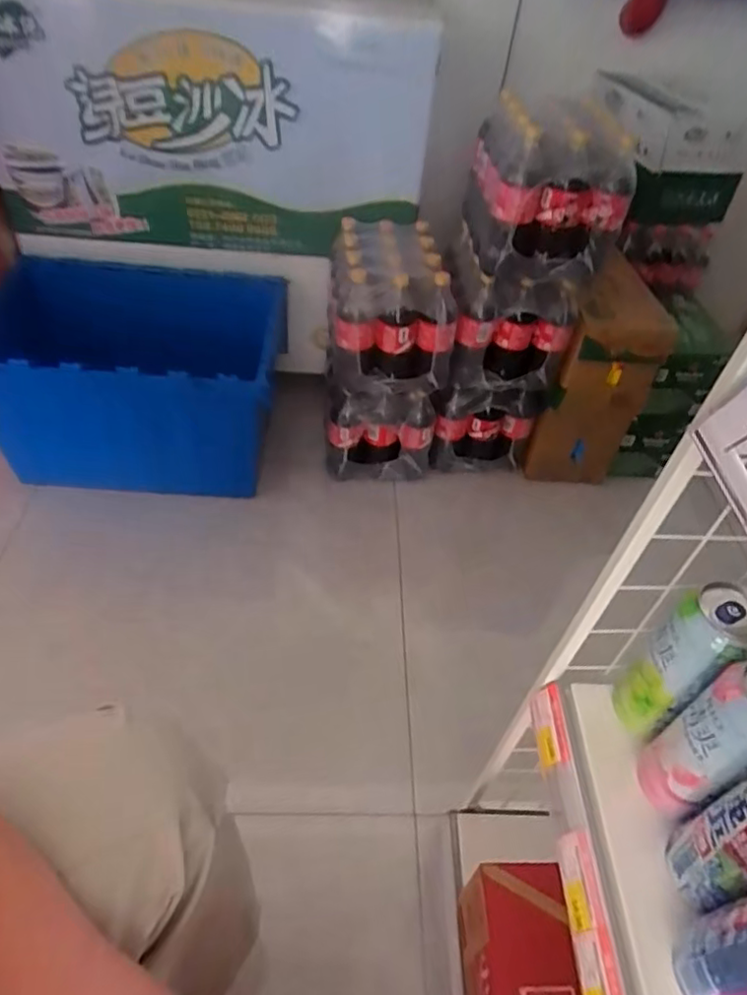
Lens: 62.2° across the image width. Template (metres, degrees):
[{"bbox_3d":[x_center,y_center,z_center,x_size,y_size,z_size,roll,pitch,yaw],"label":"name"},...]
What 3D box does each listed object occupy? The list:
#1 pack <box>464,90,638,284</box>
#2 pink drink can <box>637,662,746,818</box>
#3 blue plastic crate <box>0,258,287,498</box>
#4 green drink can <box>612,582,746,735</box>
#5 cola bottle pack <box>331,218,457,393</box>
[{"bbox_3d":[0.315,-0.587,1.167,0.239,0.260,0.277,1,46,-5],"label":"pack"},{"bbox_3d":[0.263,0.184,0.466,0.066,0.147,0.061,-17,50,-21],"label":"pink drink can"},{"bbox_3d":[-0.503,-0.251,1.332,0.594,0.342,0.387,0,46,-6],"label":"blue plastic crate"},{"bbox_3d":[0.257,0.140,0.513,0.054,0.161,0.057,3,46,-3],"label":"green drink can"},{"bbox_3d":[0.031,-0.403,1.317,0.248,0.247,0.281,0,46,-6],"label":"cola bottle pack"}]

